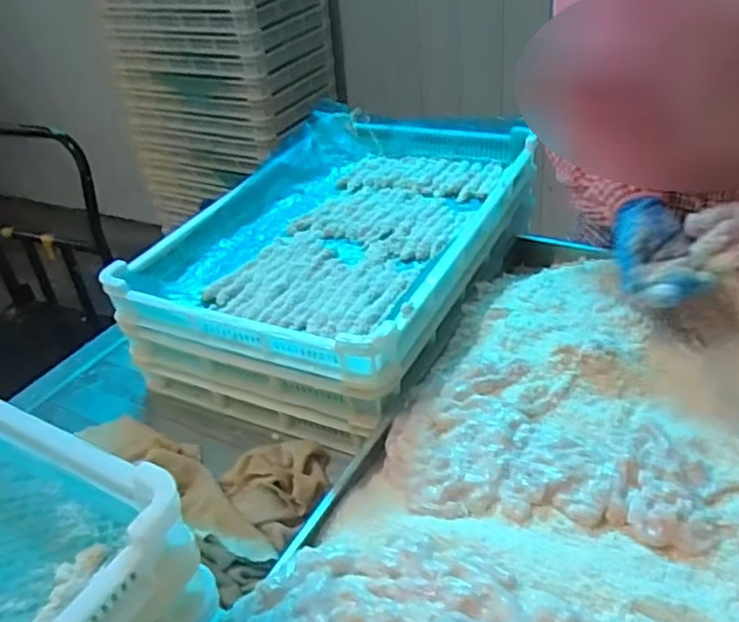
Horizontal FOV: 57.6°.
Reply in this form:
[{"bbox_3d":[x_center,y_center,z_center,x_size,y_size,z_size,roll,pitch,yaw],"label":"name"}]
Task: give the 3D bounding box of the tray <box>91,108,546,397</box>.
[{"bbox_3d":[-0.029,-0.138,0.969,0.402,0.063,0.613,11,39,24],"label":"tray"}]

